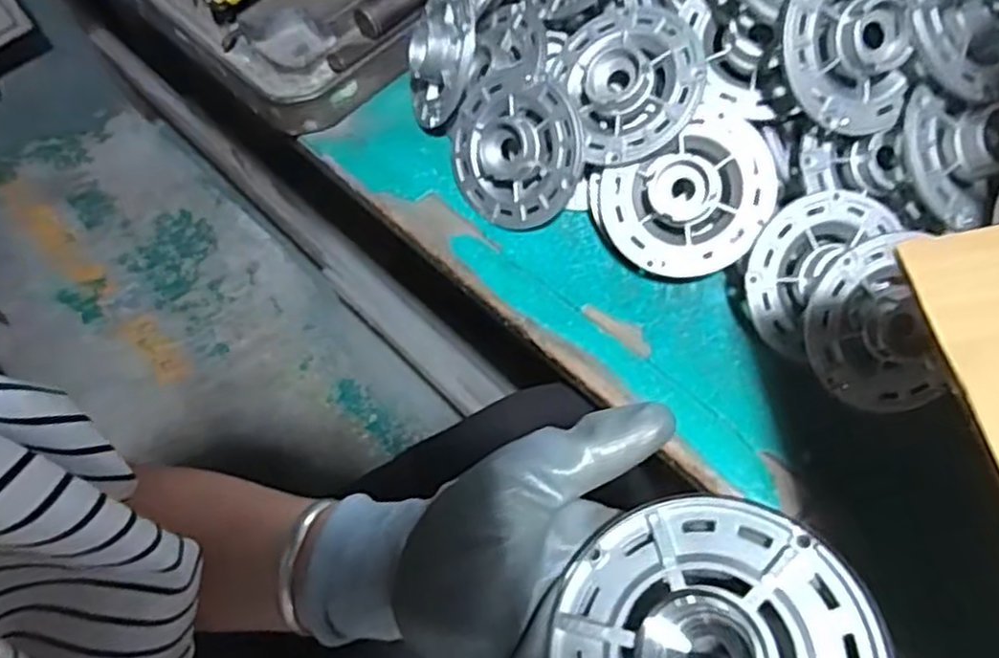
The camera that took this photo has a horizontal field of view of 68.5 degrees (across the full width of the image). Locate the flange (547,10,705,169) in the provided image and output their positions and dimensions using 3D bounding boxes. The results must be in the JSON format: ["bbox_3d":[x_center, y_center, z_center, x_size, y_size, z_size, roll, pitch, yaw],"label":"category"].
[{"bbox_3d":[0.090,-0.170,0.498,0.091,0.026,0.108,-24,72,20],"label":"flange"}]

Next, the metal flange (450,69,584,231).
[{"bbox_3d":[0.009,-0.127,0.527,0.105,0.027,0.106,8,104,33],"label":"metal flange"}]

